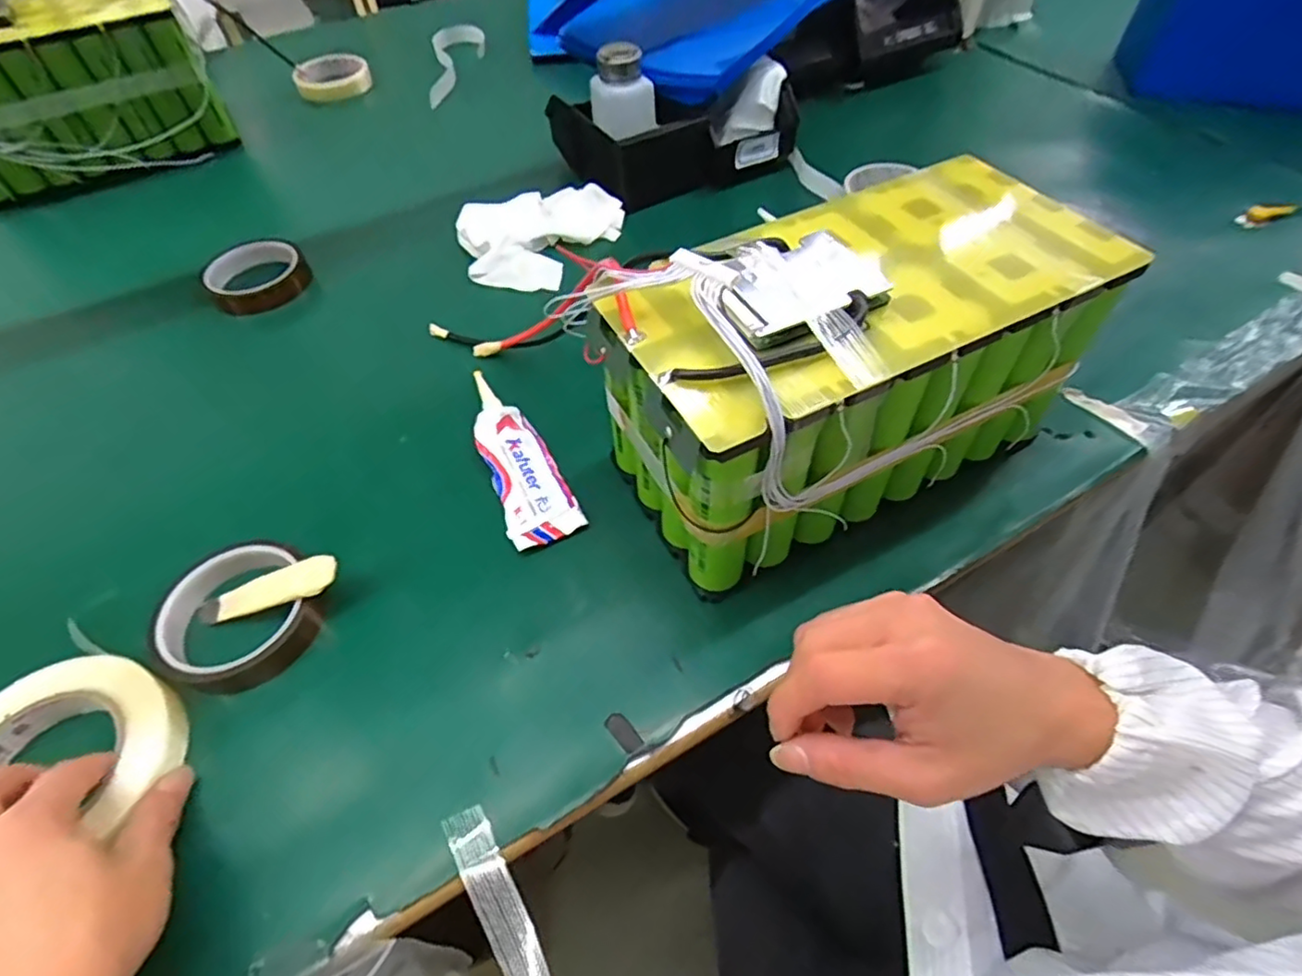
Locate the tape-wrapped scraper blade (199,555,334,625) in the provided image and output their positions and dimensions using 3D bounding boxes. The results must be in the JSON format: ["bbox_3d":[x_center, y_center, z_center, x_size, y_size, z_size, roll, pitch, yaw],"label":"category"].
[{"bbox_3d":[-0.238,0.064,0.393,0.100,0.006,0.025,-19,53,11],"label":"tape-wrapped scraper blade"}]

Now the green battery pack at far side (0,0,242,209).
[{"bbox_3d":[-0.658,-0.458,0.725,0.283,0.154,0.143,-28,58,-18],"label":"green battery pack at far side"}]

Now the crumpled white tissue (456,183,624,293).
[{"bbox_3d":[-0.103,-0.247,0.622,0.158,0.037,0.109,-16,55,-9],"label":"crumpled white tissue"}]

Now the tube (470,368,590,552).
[{"bbox_3d":[-0.099,-0.025,0.456,0.048,0.020,0.156,-24,56,-15],"label":"tube"}]

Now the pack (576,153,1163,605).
[{"bbox_3d":[0.121,-0.076,0.398,0.281,0.165,0.136,-23,56,-15],"label":"pack"}]

